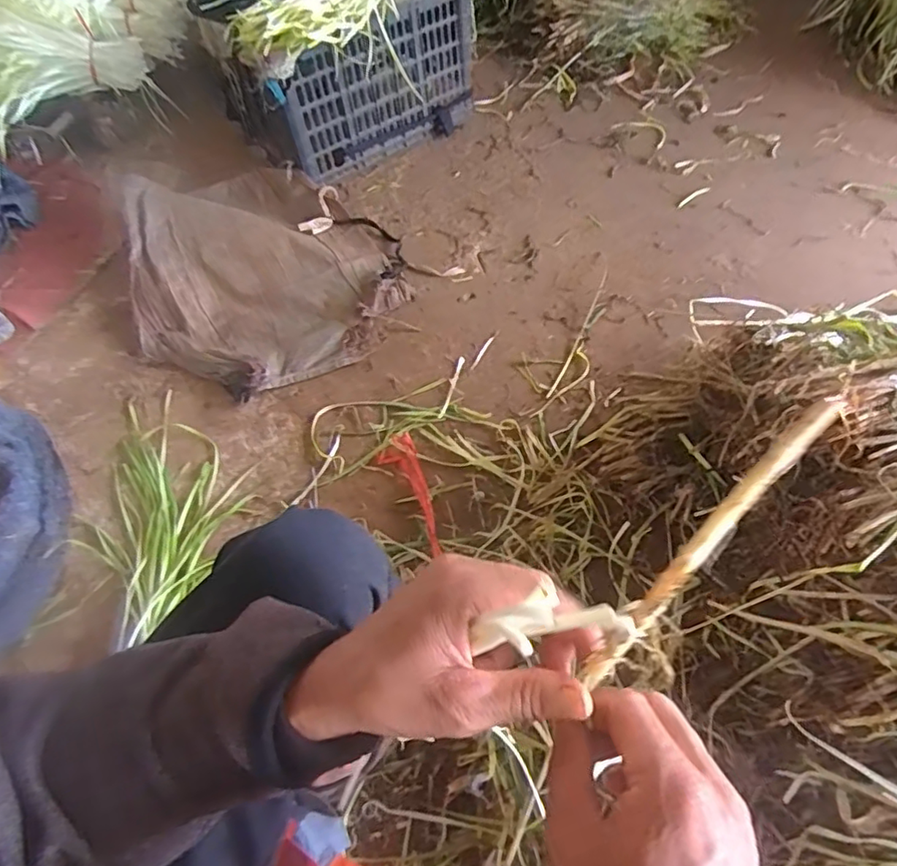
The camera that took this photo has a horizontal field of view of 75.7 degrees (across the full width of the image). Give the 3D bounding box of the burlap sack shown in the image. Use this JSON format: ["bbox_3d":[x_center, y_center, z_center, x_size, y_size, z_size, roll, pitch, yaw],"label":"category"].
[{"bbox_3d":[-0.379,-0.353,1.143,0.493,0.101,0.598,-22,58,-10],"label":"burlap sack"}]

